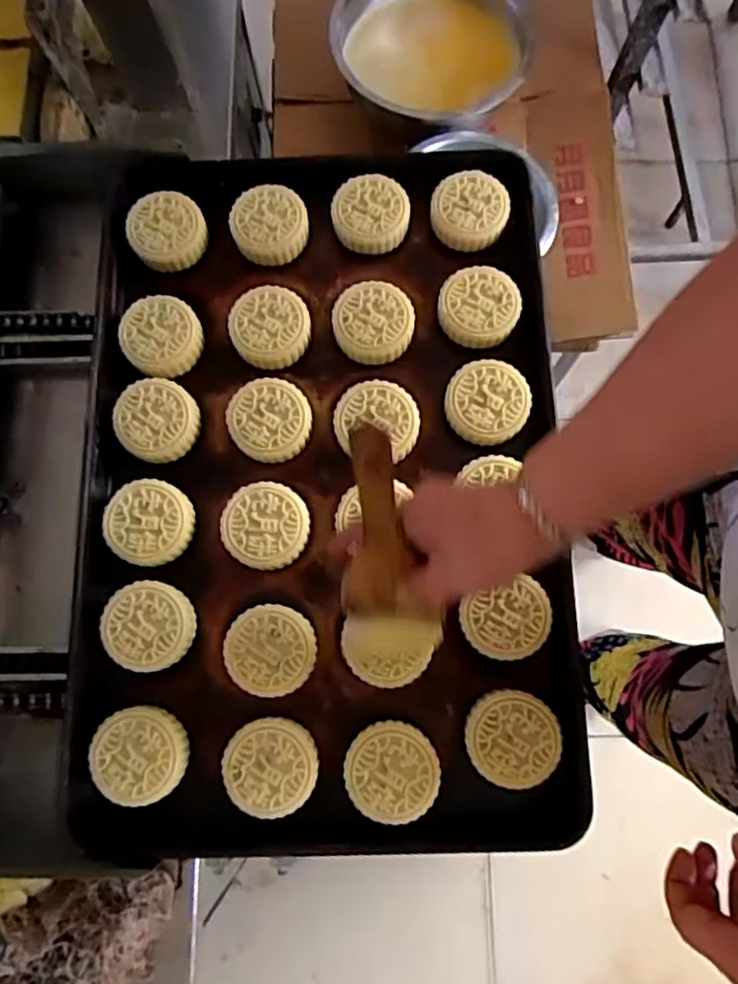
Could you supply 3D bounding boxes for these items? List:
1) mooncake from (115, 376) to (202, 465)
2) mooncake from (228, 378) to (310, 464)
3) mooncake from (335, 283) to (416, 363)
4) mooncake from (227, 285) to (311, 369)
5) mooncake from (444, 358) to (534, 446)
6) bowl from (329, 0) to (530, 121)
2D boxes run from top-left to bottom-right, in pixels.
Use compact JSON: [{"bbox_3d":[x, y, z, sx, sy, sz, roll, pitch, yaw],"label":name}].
[{"bbox_3d":[-0.184,-0.062,0.562,0.071,0.021,0.071,1,80,-4],"label":"mooncake"},{"bbox_3d":[-0.087,-0.062,0.555,0.069,0.023,0.068,0,77,0],"label":"mooncake"},{"bbox_3d":[0.003,-0.152,0.576,0.069,0.030,0.067,0,77,0],"label":"mooncake"},{"bbox_3d":[-0.089,-0.149,0.577,0.069,0.028,0.069,0,77,0],"label":"mooncake"},{"bbox_3d":[0.102,-0.078,0.552,0.068,0.023,0.068,18,78,4],"label":"mooncake"},{"bbox_3d":[0.072,-0.515,0.764,0.215,0.094,0.233,0,77,0],"label":"bowl"}]

